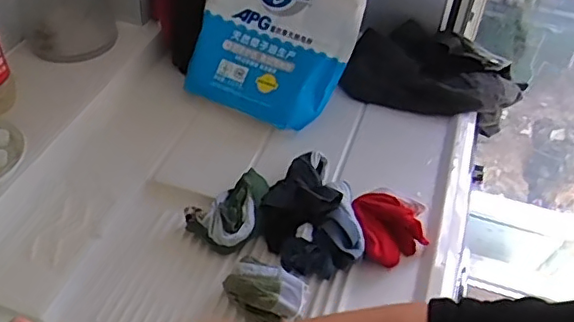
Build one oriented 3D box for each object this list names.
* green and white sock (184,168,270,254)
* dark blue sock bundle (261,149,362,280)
[{"bbox_3d":[-0.067,0.069,0.773,0.118,0.044,0.090,-25,50,-28],"label":"green and white sock"},{"bbox_3d":[0.031,0.061,0.771,0.122,0.066,0.185,-5,44,-11],"label":"dark blue sock bundle"}]

